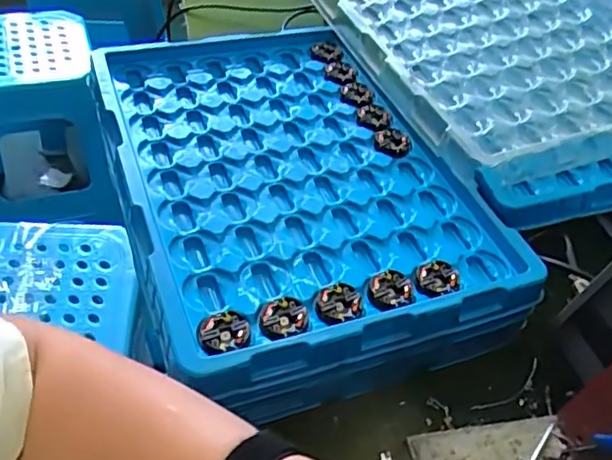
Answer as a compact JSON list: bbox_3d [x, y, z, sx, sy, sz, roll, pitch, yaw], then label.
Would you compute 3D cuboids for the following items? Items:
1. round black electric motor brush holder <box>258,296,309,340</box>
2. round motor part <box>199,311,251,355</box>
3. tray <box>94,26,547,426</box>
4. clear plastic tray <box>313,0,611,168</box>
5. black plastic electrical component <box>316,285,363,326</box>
[{"bbox_3d":[-0.015,0.058,0.402,0.032,0.007,0.029,-7,47,-13],"label":"round black electric motor brush holder"},{"bbox_3d":[-0.052,0.065,0.387,0.032,0.007,0.030,4,46,-4],"label":"round motor part"},{"bbox_3d":[-0.022,-0.041,0.523,0.265,0.066,0.374,-13,49,-19],"label":"tray"},{"bbox_3d":[0.185,-0.206,0.619,0.271,0.022,0.356,-16,53,-13],"label":"clear plastic tray"},{"bbox_3d":[0.023,0.051,0.413,0.028,0.007,0.033,35,52,24],"label":"black plastic electrical component"}]

